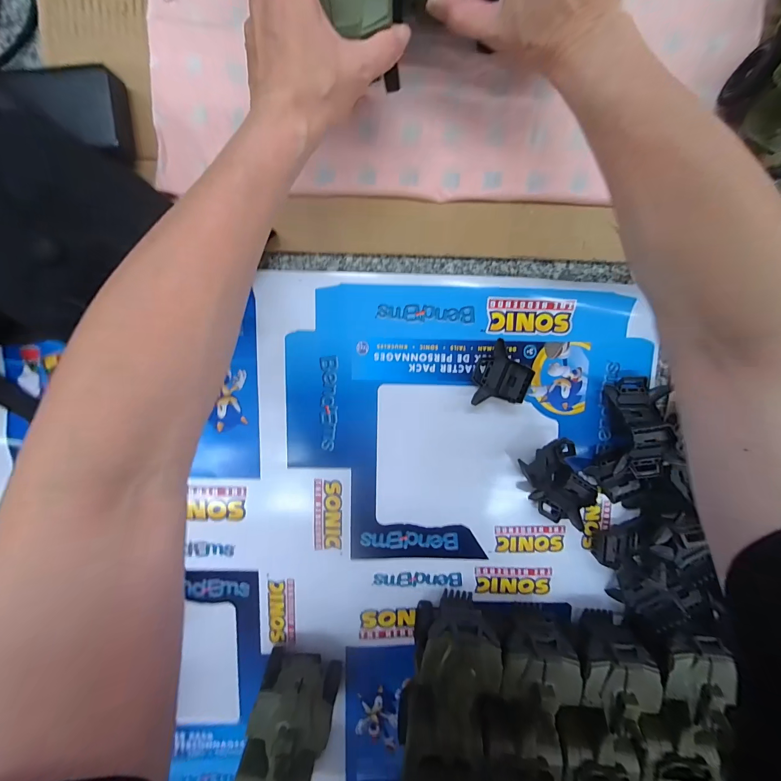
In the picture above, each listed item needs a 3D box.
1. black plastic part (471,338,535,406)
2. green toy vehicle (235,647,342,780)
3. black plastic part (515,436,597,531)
[{"bbox_3d":[0.114,-0.013,0.355,0.053,0.020,0.065,22,97,-3],"label":"black plastic part"},{"bbox_3d":[-0.108,0.362,0.368,0.080,0.082,0.158,15,98,-2],"label":"green toy vehicle"},{"bbox_3d":[0.178,0.101,0.364,0.058,0.032,0.106,-29,97,4],"label":"black plastic part"}]

